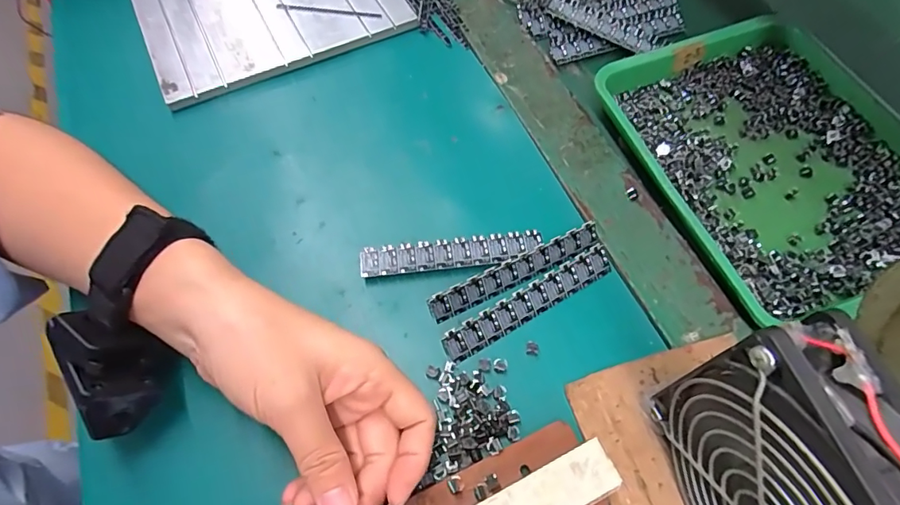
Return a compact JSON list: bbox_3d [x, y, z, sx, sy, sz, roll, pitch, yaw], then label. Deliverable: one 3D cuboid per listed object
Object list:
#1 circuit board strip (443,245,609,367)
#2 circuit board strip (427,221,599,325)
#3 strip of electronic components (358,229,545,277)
[{"bbox_3d":[0.045,0.028,0.275,0.109,0.011,0.015,-29,65,-12],"label":"circuit board strip"},{"bbox_3d":[0.039,0.011,0.283,0.110,0.019,0.004,-25,31,-11],"label":"circuit board strip"},{"bbox_3d":[0.001,0.001,0.292,0.107,0.009,0.019,-7,62,-1],"label":"strip of electronic components"}]

